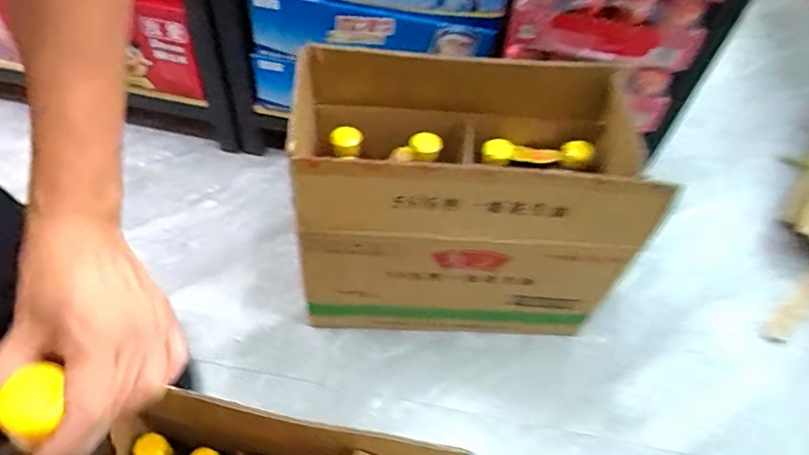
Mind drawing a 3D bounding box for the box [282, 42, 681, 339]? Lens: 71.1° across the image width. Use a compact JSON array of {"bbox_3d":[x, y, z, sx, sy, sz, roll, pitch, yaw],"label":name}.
[{"bbox_3d":[0.091,-0.035,0.910,0.502,0.395,0.264,3,53,-3],"label":"box"}]

